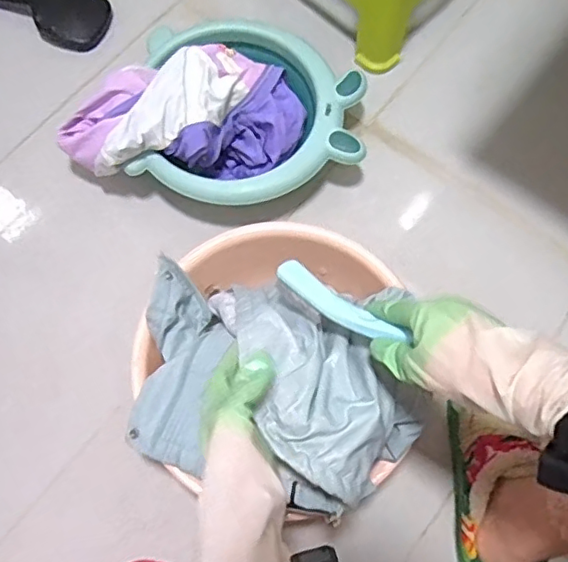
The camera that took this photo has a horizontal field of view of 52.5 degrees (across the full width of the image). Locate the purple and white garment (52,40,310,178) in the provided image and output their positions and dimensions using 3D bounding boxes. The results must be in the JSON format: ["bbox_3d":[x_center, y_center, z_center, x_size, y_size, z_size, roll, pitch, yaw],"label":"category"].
[{"bbox_3d":[-0.140,-0.218,0.806,0.331,0.148,0.142,-6,72,-3],"label":"purple and white garment"}]

